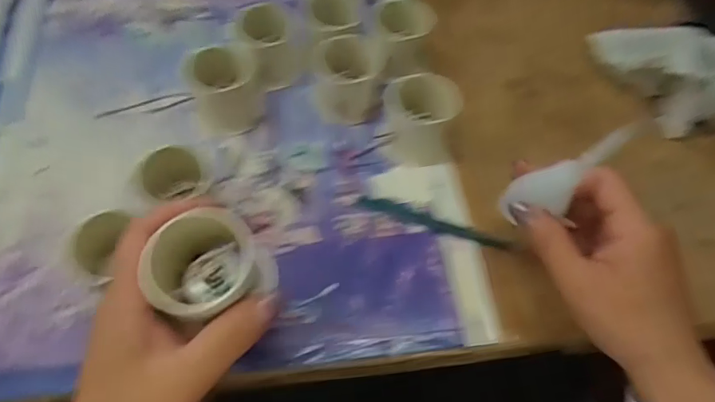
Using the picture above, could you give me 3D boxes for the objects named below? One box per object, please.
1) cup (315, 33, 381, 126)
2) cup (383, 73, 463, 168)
[{"bbox_3d":[-0.009,-0.096,0.400,0.050,0.053,0.050,2,60,-3],"label":"cup"},{"bbox_3d":[0.050,-0.063,0.383,0.050,0.057,0.047,2,60,-3],"label":"cup"}]

